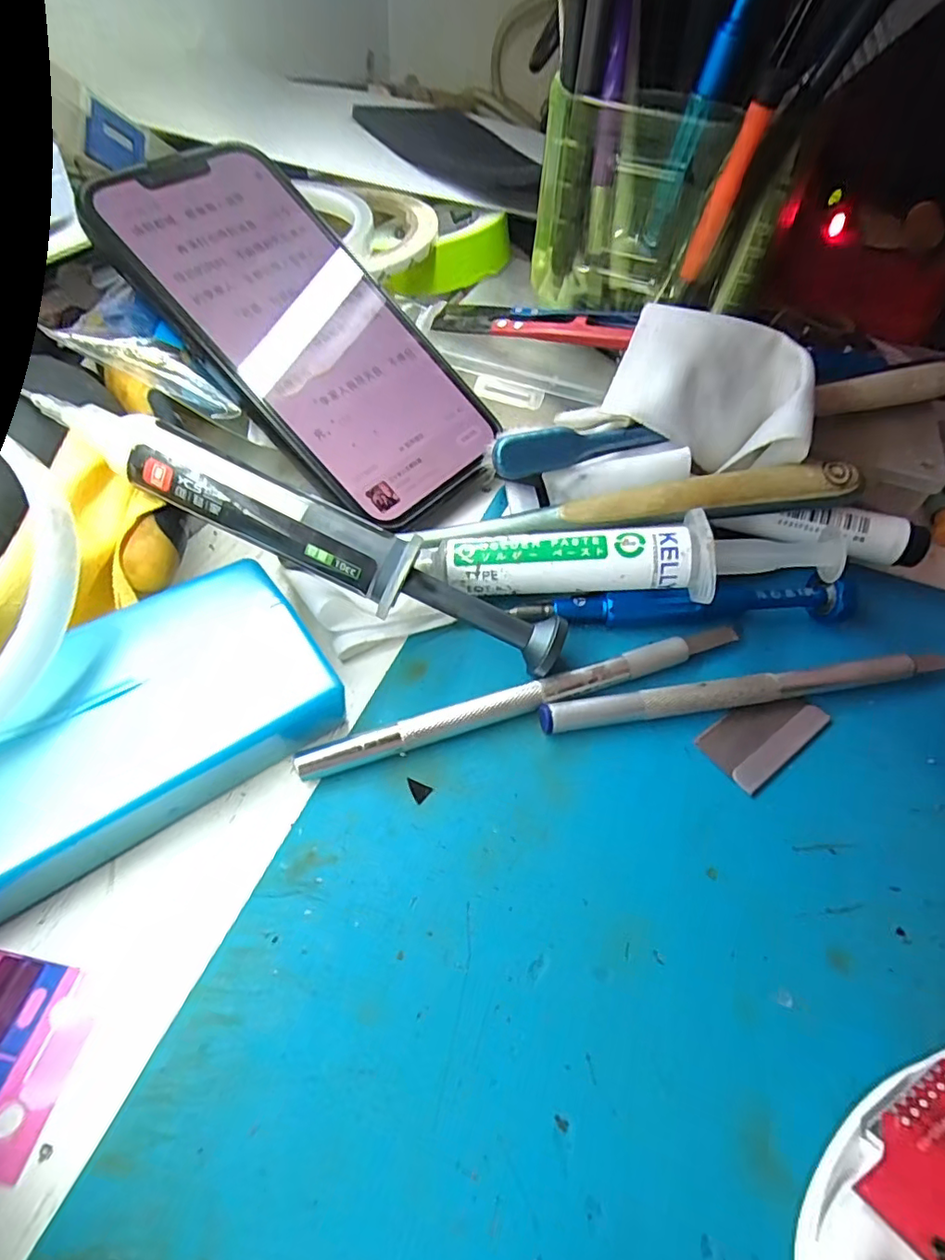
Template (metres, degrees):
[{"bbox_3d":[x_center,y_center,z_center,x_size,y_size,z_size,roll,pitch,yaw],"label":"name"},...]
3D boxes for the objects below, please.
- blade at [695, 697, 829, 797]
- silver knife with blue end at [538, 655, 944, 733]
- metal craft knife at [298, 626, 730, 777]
[{"bbox_3d":[0.080,0.027,0.158,0.037,0.004,0.019,-29,59,-25],"label":"blade"},{"bbox_3d":[0.080,0.017,0.163,0.126,0.008,0.008,-7,52,-10],"label":"silver knife with blue end"},{"bbox_3d":[0.017,0.018,0.157,0.127,0.008,0.008,-16,54,-17],"label":"metal craft knife"}]

